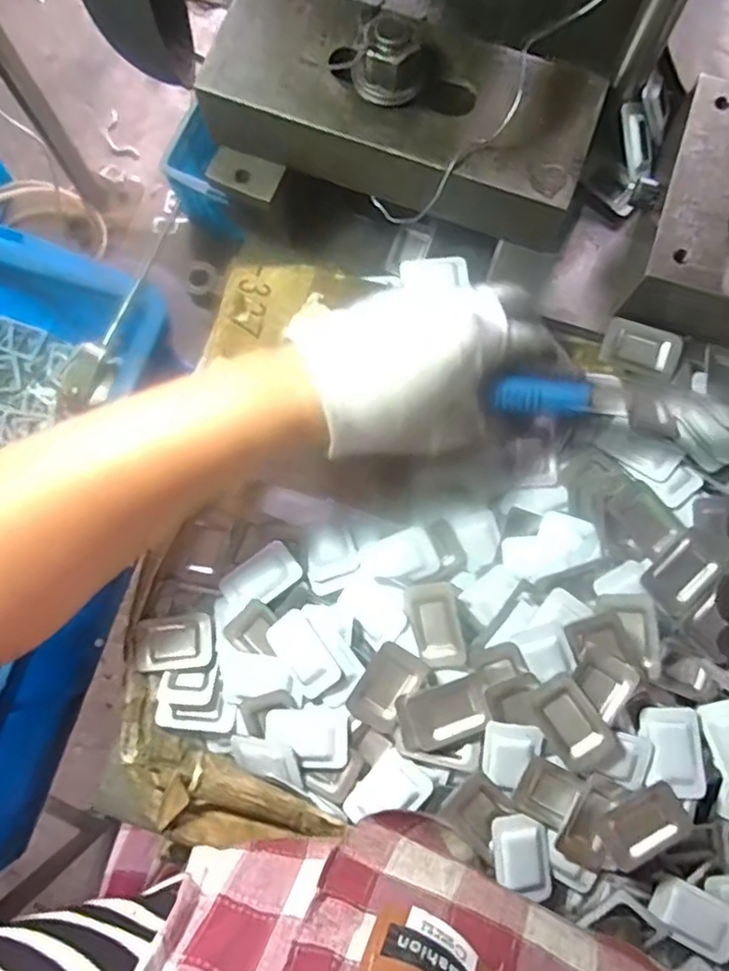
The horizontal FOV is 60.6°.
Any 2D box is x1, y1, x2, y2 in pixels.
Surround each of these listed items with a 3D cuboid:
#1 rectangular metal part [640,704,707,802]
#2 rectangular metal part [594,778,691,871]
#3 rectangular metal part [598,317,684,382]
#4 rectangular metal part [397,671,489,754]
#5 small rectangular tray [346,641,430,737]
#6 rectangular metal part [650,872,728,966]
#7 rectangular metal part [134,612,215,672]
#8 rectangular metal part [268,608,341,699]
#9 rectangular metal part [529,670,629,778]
[{"bbox_3d":[0.146,0.125,0.294,0.027,0.006,0.039,3,80,0],"label":"rectangular metal part"},{"bbox_3d":[0.130,0.158,0.290,0.042,0.005,0.023,-32,82,-6],"label":"rectangular metal part"},{"bbox_3d":[0.150,-0.074,0.338,0.040,0.005,0.026,20,80,3],"label":"rectangular metal part"},{"bbox_3d":[0.039,0.108,0.298,0.043,0.004,0.026,-18,80,-4],"label":"rectangular metal part"},{"bbox_3d":[0.011,0.098,0.302,0.027,0.004,0.039,30,81,5],"label":"small rectangular tray"},{"bbox_3d":[0.156,0.205,0.296,0.039,0.006,0.026,29,81,4],"label":"rectangular metal part"},{"bbox_3d":[-0.098,0.081,0.322,0.041,0.004,0.027,-7,80,-2],"label":"rectangular metal part"},{"bbox_3d":[-0.030,0.083,0.308,0.025,0.005,0.041,-41,75,18],"label":"rectangular metal part"},{"bbox_3d":[0.098,0.112,0.291,0.026,0.006,0.047,-36,82,-7],"label":"rectangular metal part"}]

